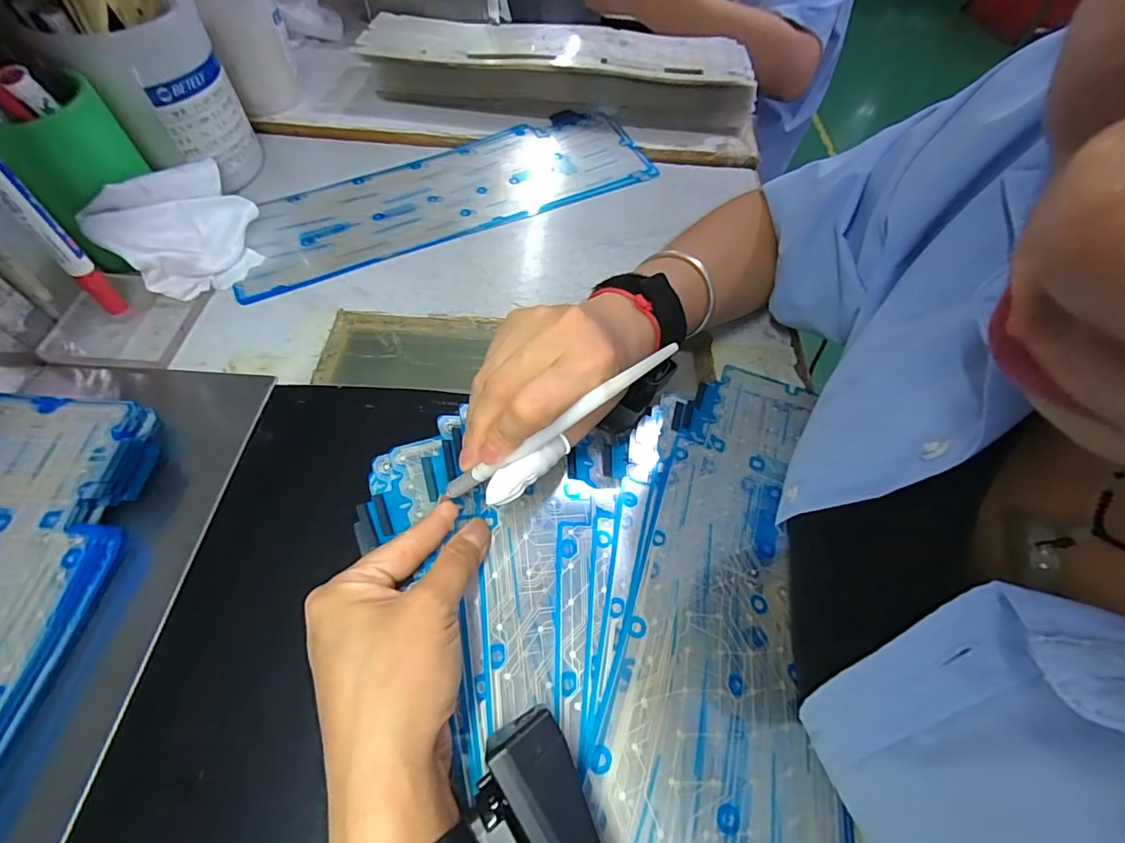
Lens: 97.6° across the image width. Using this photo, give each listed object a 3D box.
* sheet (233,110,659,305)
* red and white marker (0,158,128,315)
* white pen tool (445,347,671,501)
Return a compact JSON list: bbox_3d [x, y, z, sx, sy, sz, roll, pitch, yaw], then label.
[{"bbox_3d":[-0.110,-0.229,0.483,0.392,0.009,0.130,-24,63,-15],"label":"sheet"},{"bbox_3d":[-0.328,-0.118,0.318,0.016,0.143,0.018,29,61,16],"label":"red and white marker"},{"bbox_3d":[-0.007,0.004,0.222,0.129,0.005,0.008,-33,56,23],"label":"white pen tool"}]

